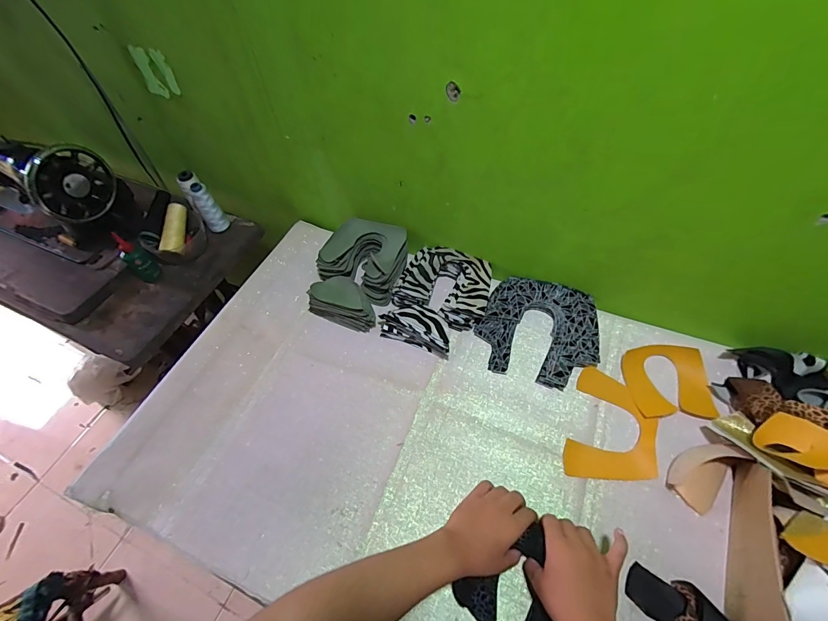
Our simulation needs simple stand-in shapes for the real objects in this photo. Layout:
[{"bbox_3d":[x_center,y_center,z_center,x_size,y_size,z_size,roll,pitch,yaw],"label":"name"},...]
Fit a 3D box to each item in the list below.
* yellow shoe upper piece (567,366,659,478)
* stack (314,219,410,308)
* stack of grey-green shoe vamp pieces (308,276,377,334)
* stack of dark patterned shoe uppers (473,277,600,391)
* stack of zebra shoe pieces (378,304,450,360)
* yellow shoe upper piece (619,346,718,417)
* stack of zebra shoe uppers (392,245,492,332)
[{"bbox_3d":[0.295,0.171,0.563,0.117,0.009,0.169,15,59,14],"label":"yellow shoe upper piece"},{"bbox_3d":[-0.089,-0.106,0.740,0.162,0.054,0.144,22,61,18],"label":"stack"},{"bbox_3d":[-0.123,-0.016,0.683,0.129,0.065,0.063,18,60,16],"label":"stack of grey-green shoe vamp pieces"},{"bbox_3d":[0.213,0.031,0.647,0.188,0.028,0.185,19,60,16],"label":"stack of dark patterned shoe uppers"},{"bbox_3d":[0.007,0.022,0.656,0.135,0.051,0.068,19,60,16],"label":"stack of zebra shoe pieces"},{"bbox_3d":[0.394,0.108,0.592,0.113,0.018,0.118,2,57,6],"label":"yellow shoe upper piece"},{"bbox_3d":[0.061,-0.050,0.700,0.163,0.037,0.139,20,60,17],"label":"stack of zebra shoe uppers"}]

